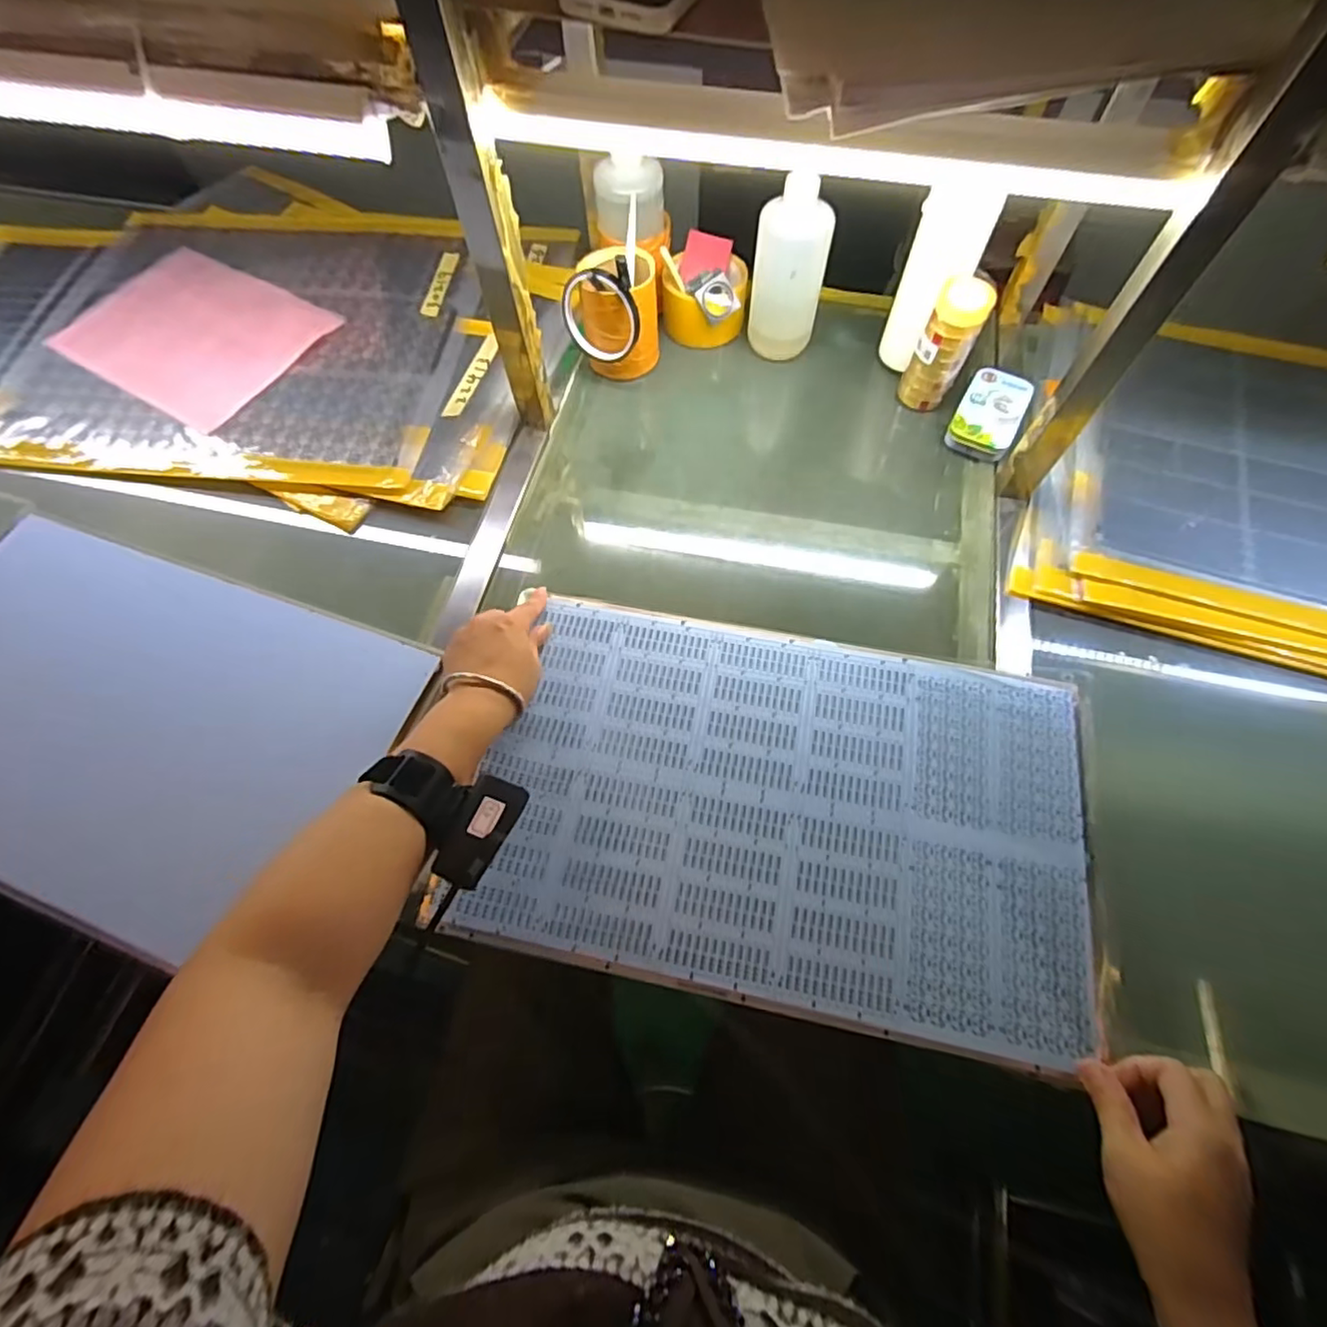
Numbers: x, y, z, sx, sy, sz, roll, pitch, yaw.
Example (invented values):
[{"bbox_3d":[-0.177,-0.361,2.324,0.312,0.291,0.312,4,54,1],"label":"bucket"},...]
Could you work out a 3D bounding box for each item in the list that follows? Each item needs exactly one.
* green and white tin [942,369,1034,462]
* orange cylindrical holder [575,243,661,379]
[{"bbox_3d":[0.344,-0.265,0.638,0.063,0.031,0.107,27,69,11],"label":"green and white tin"},{"bbox_3d":[-0.045,-0.376,0.655,0.079,0.111,0.085,-6,67,-2],"label":"orange cylindrical holder"}]

